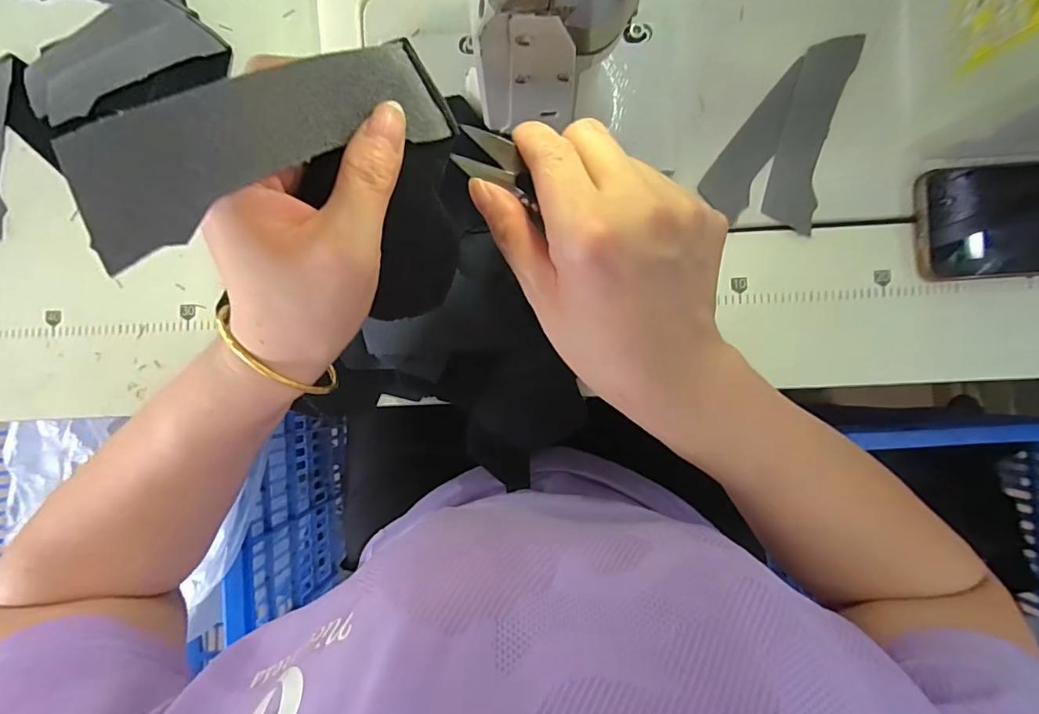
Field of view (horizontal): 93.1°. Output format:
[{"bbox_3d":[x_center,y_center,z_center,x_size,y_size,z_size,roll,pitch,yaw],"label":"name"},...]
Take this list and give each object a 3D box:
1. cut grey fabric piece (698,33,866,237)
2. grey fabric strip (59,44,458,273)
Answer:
[{"bbox_3d":[0.180,-0.159,0.341,0.077,0.006,0.128,13,97,1],"label":"cut grey fabric piece"},{"bbox_3d":[-0.082,-0.076,0.169,0.126,0.037,0.009,-35,41,-26],"label":"grey fabric strip"}]

